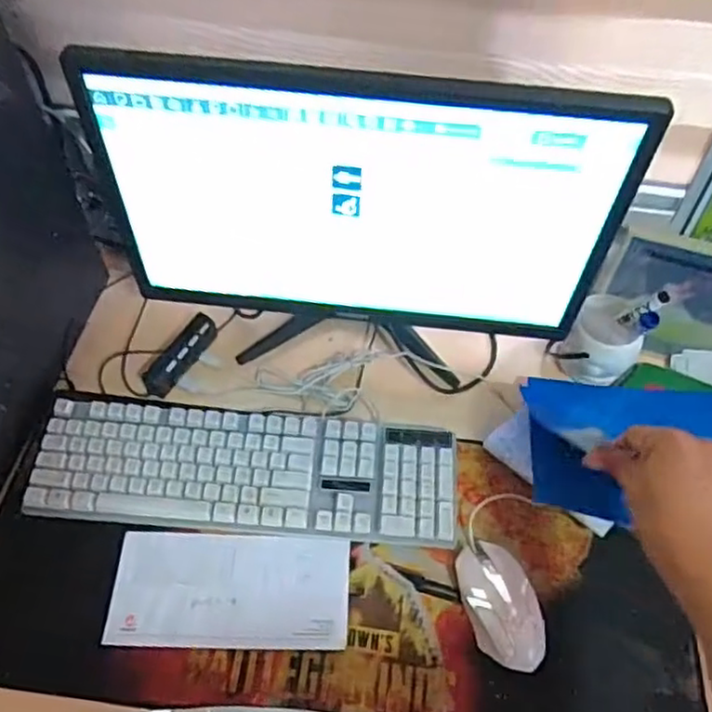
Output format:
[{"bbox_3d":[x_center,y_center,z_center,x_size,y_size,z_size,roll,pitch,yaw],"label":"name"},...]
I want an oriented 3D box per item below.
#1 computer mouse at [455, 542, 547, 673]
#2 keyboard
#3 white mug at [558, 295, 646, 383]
[{"bbox_3d":[0.134,0.228,0.617,0.060,0.032,0.114,-10,57,-8],"label":"computer mouse"},{"bbox_3d":[-0.112,0.117,0.694,0.426,0.025,0.133,5,56,2],"label":"keyboard"},{"bbox_3d":[0.275,-0.012,0.744,0.075,0.094,0.072,1,56,-1],"label":"white mug"}]

